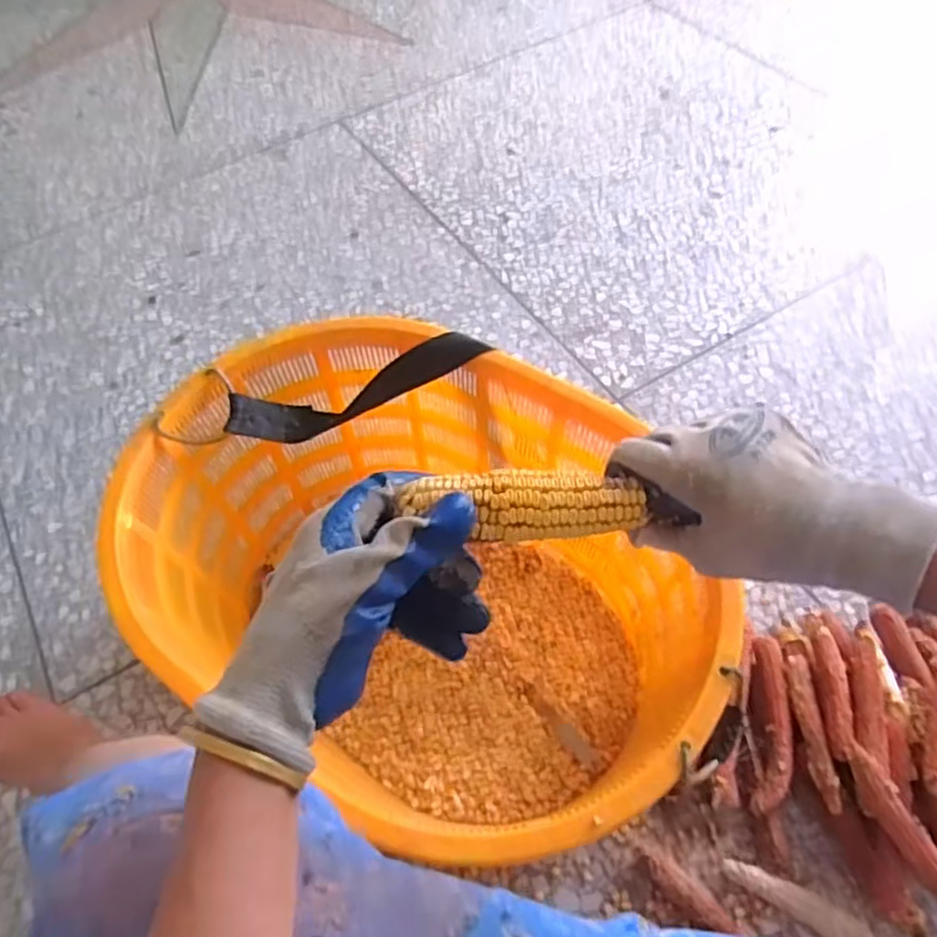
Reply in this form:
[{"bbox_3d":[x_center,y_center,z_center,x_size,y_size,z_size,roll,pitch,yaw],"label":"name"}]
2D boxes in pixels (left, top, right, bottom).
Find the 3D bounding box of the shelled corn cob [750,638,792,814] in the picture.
[{"bbox_3d":[0.357,0.302,0.842,0.039,0.042,0.201,8,58,11],"label":"shelled corn cob"}]

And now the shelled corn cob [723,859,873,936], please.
[{"bbox_3d":[0.350,0.465,0.755,0.152,0.031,0.031,21,60,17],"label":"shelled corn cob"}]

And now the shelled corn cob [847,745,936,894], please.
[{"bbox_3d":[0.440,0.362,0.725,0.035,0.037,0.148,-27,74,-14],"label":"shelled corn cob"}]

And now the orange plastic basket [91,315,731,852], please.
[{"bbox_3d":[-0.051,0.124,0.810,0.636,0.295,0.456,25,63,21],"label":"orange plastic basket"}]

